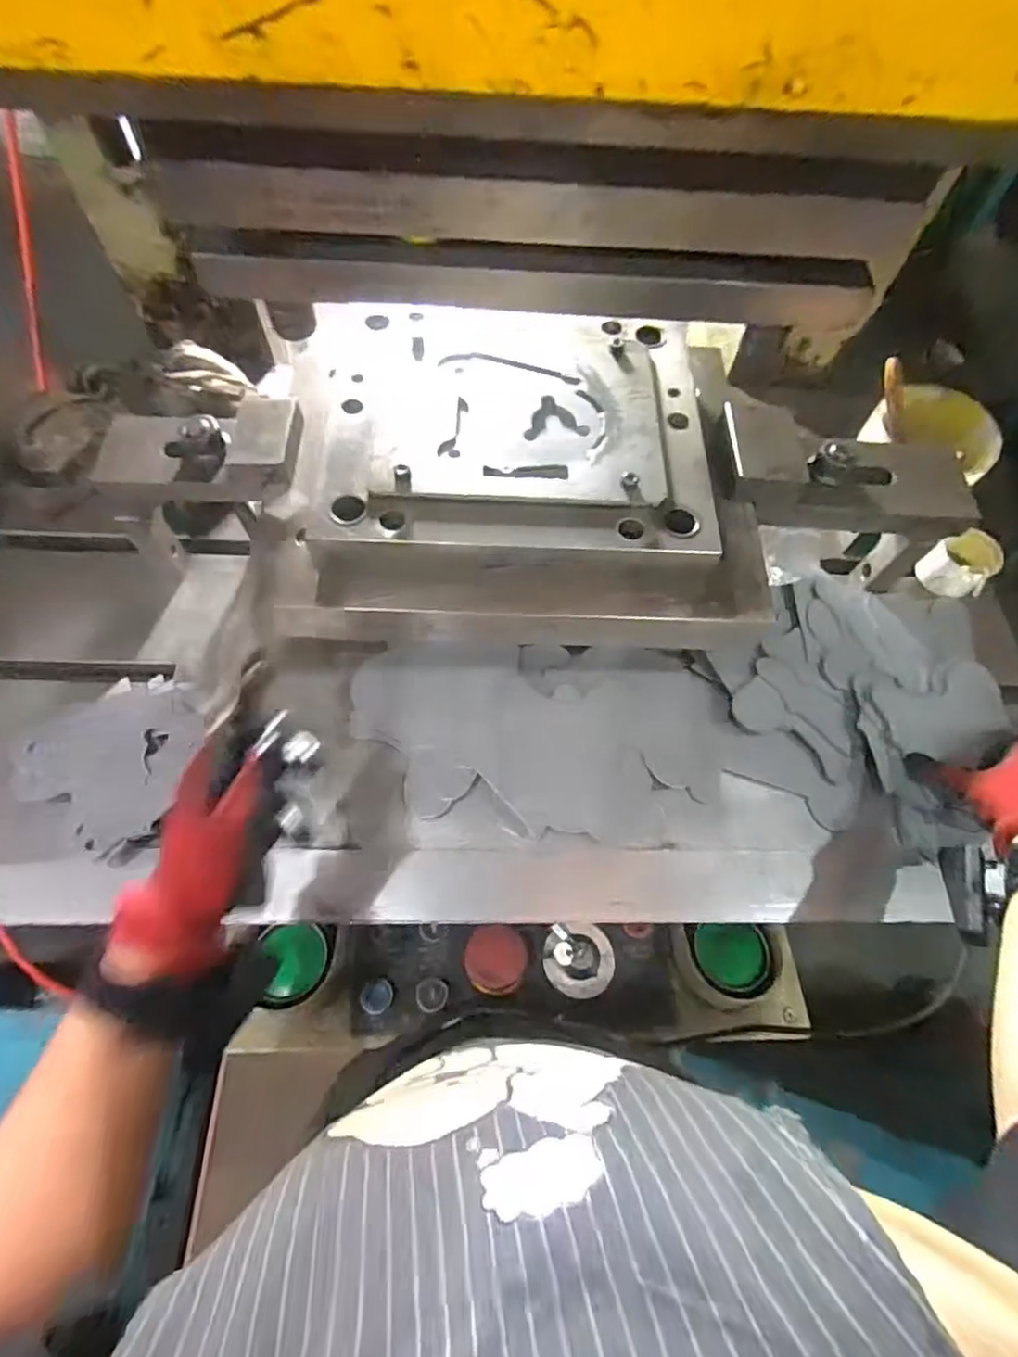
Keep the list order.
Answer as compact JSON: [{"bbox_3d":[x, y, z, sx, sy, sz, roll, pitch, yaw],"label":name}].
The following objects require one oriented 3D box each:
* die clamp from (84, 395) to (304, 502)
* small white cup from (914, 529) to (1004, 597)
[{"bbox_3d":[-0.282,-0.207,0.553,0.180,0.052,0.098,0,64,-3],"label":"die clamp"},{"bbox_3d":[0.511,-0.131,0.690,0.067,0.049,0.066,1,64,-2],"label":"small white cup"}]

